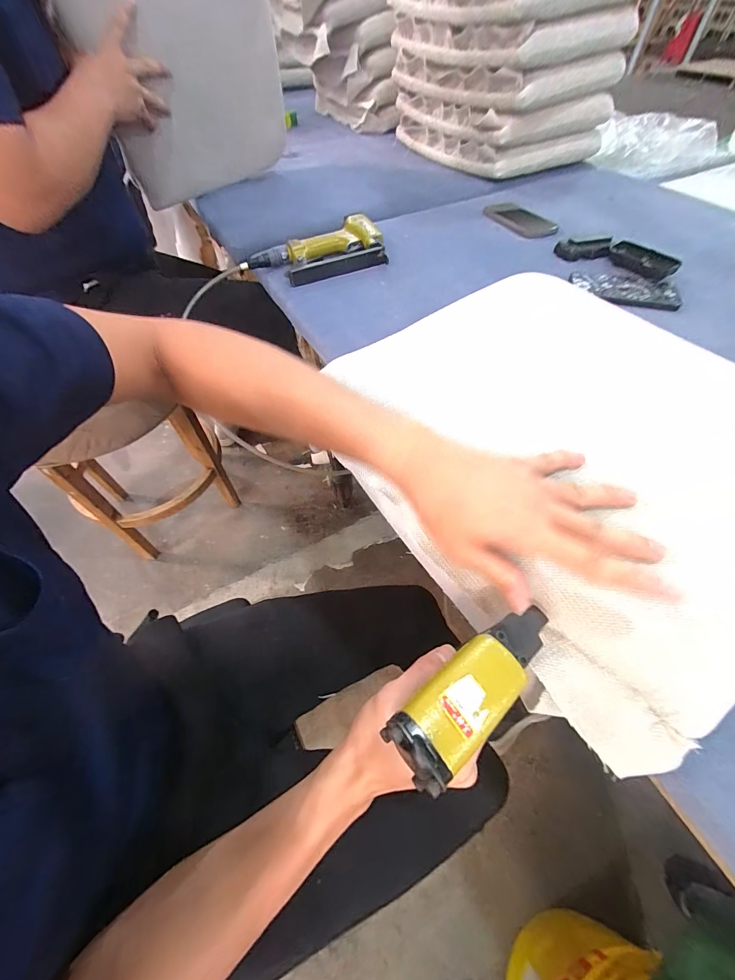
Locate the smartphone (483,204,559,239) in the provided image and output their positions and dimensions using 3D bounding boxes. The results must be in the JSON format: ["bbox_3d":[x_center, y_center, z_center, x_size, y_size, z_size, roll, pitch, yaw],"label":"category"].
[{"bbox_3d":[0.325,-0.573,0.772,0.089,0.012,0.159,-24,59,-13],"label":"smartphone"}]

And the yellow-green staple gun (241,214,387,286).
[{"bbox_3d":[-0.099,-0.430,0.662,0.253,0.042,0.126,-20,58,-11],"label":"yellow-green staple gun"}]

